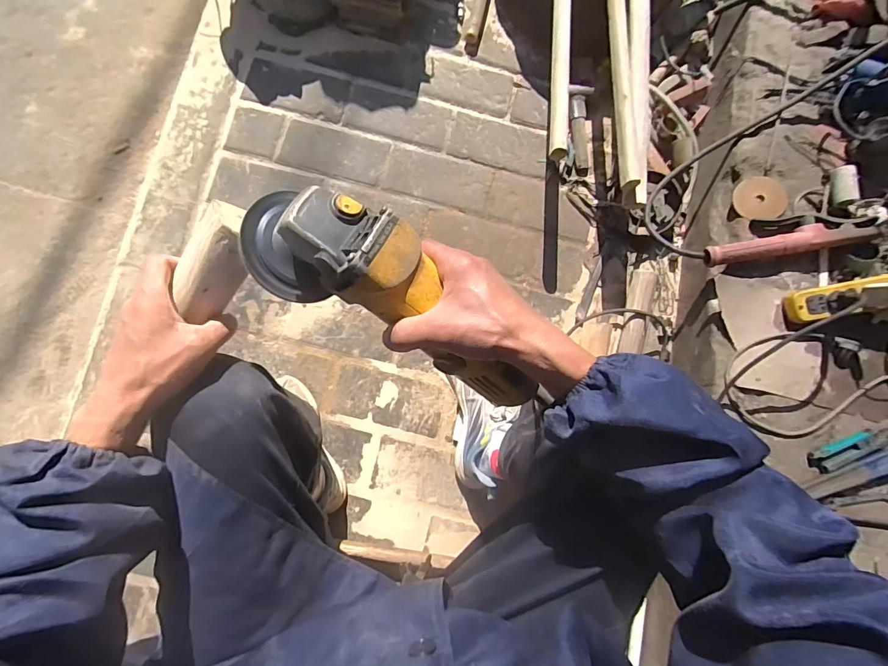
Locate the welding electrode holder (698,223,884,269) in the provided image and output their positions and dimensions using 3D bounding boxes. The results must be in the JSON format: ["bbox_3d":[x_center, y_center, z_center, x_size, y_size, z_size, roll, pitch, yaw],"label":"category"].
[{"bbox_3d":[0.637,-0.167,0.765,0.283,0.052,0.047,-9,82,-6],"label":"welding electrode holder"}]

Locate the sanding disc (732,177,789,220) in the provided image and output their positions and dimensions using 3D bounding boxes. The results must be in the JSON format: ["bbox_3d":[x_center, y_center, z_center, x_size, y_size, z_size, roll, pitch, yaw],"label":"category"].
[{"bbox_3d":[0.618,-0.261,0.813,0.087,0.009,0.088,-3,79,17],"label":"sanding disc"}]

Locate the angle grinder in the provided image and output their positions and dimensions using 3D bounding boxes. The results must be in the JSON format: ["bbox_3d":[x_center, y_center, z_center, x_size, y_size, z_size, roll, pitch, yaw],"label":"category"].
[{"bbox_3d":[-0.030,-0.022,0.343,0.281,0.076,0.090,35,80,-14],"label":"angle grinder"}]

